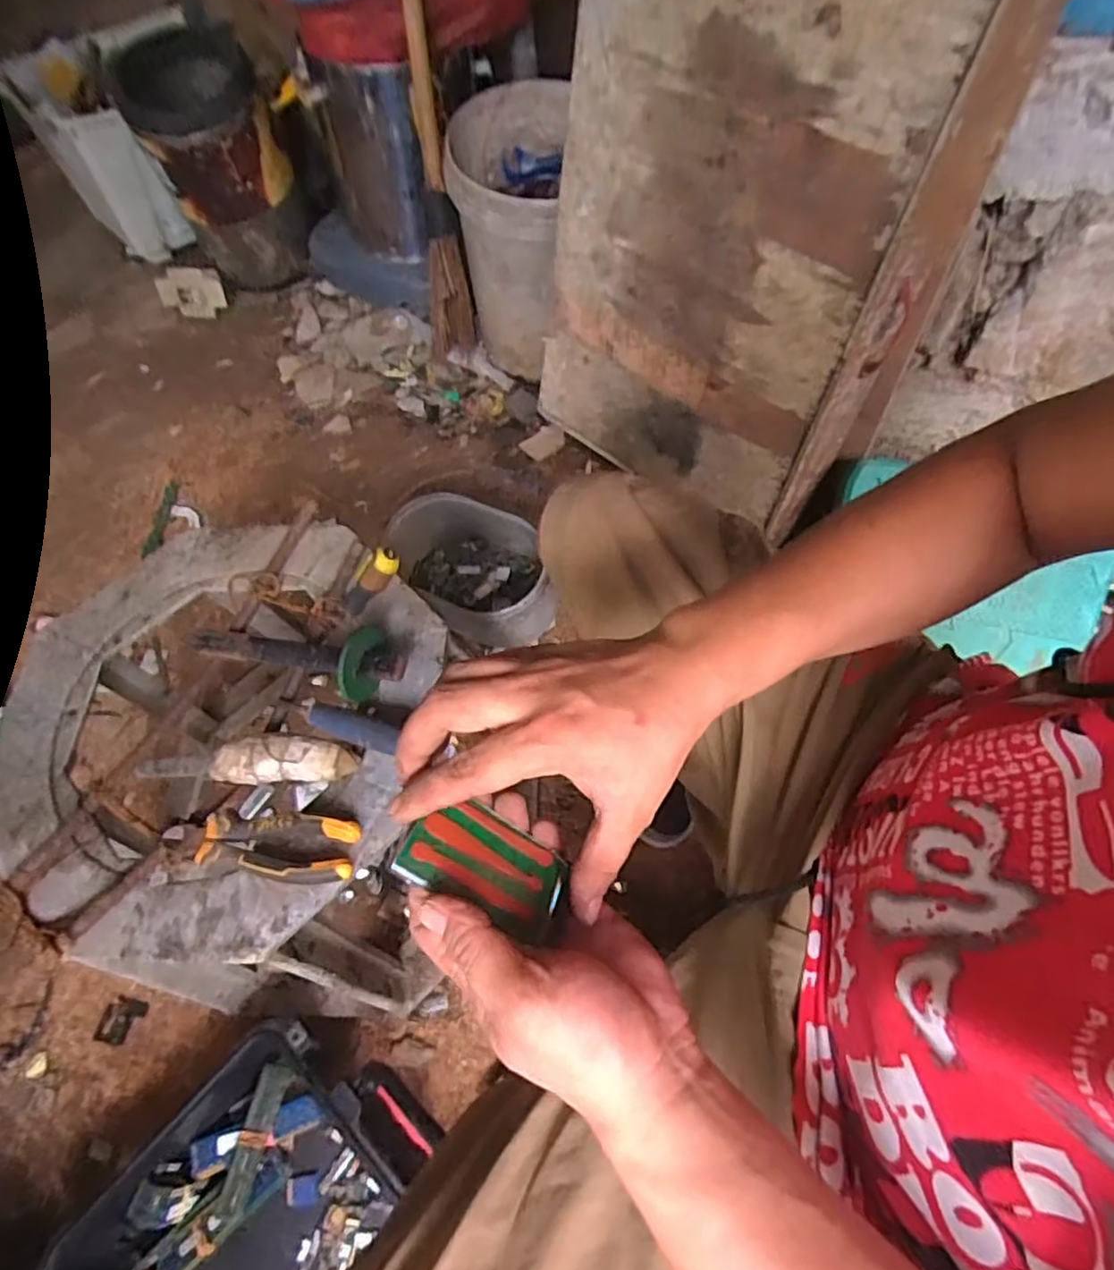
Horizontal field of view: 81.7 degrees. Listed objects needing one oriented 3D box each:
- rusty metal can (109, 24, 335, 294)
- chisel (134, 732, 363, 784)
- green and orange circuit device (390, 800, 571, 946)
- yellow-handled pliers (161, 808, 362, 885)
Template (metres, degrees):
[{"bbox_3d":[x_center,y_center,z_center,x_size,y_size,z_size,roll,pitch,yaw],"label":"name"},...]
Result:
[{"bbox_3d":[-0.631,-0.926,1.284,0.270,0.384,0.269,-1,64,3],"label":"rusty metal can"},{"bbox_3d":[-0.263,0.104,0.543,0.199,0.033,0.039,2,65,5],"label":"chisel"},{"bbox_3d":[-0.032,0.106,0.300,0.079,0.005,0.046,30,40,-9],"label":"green and orange circuit device"},{"bbox_3d":[-0.230,0.160,0.496,0.153,0.019,0.049,5,65,6],"label":"yellow-handled pliers"}]

